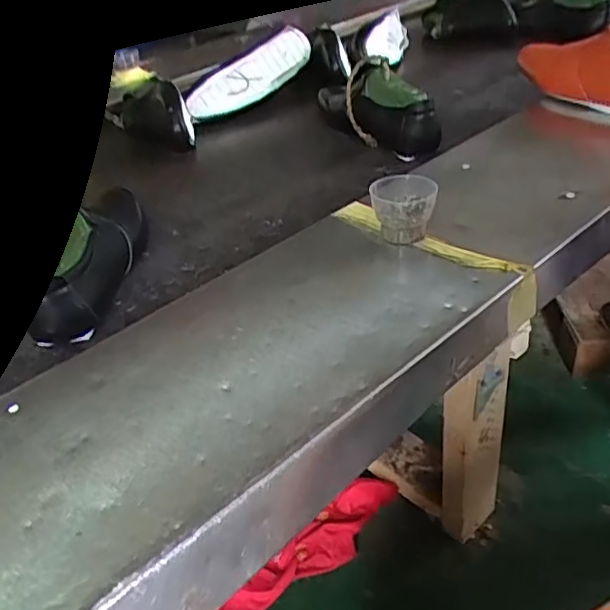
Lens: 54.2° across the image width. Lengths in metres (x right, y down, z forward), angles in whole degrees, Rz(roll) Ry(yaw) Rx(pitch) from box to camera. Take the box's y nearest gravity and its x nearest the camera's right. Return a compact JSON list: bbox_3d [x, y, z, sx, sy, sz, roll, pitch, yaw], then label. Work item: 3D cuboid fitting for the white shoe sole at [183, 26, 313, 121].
[{"bbox_3d":[-0.097,-0.415,1.070,0.251,0.070,0.050,-35,44,-7],"label":"white shoe sole"}]

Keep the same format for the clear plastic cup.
[{"bbox_3d":[0.098,-0.090,0.583,0.065,0.051,0.062,-1,39,7],"label":"clear plastic cup"}]

